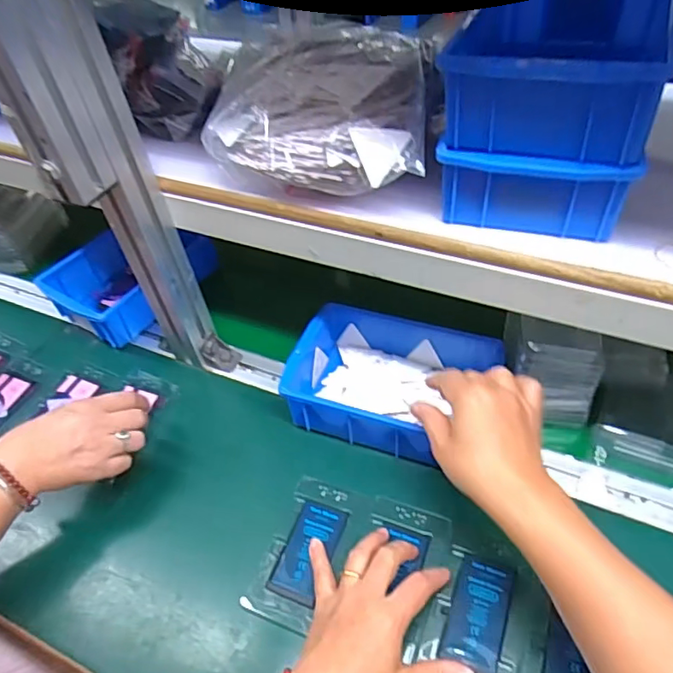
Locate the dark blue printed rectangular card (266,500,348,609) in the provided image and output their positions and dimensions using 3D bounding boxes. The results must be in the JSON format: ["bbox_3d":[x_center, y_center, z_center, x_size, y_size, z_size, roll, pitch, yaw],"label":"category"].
[{"bbox_3d":[-0.025,0.191,0.491,0.044,0.006,0.085,18,54,21],"label":"dark blue printed rectangular card"}]

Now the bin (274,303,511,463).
[{"bbox_3d":[0.059,0.038,0.574,0.194,0.059,0.163,14,50,18],"label":"bin"}]

